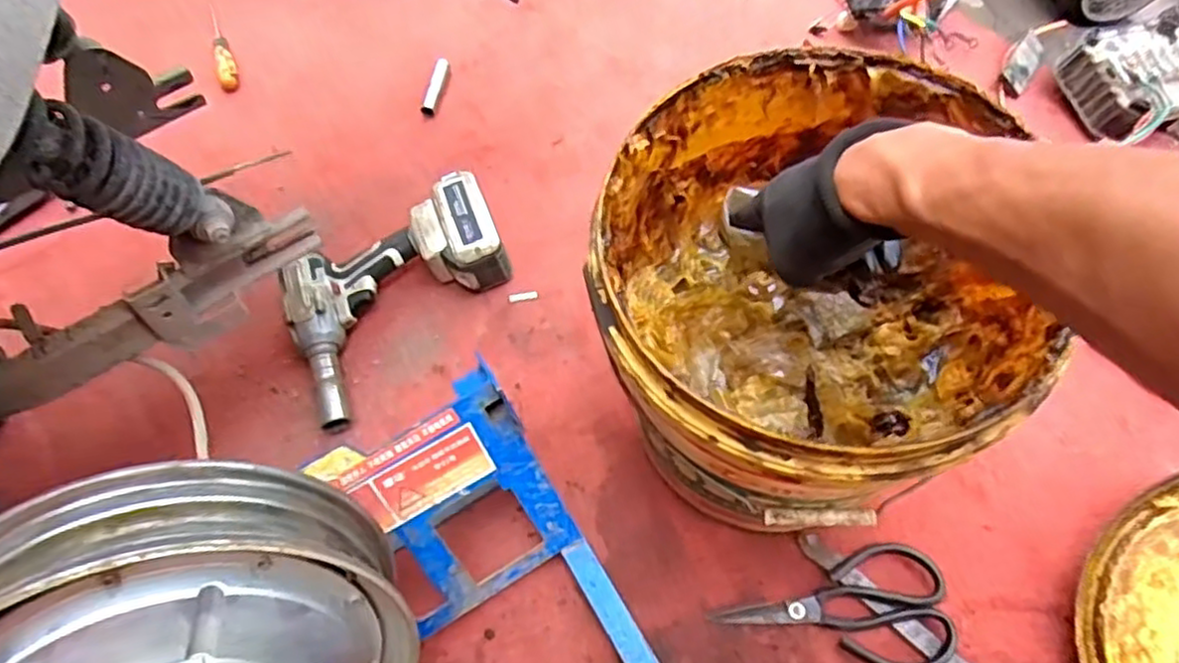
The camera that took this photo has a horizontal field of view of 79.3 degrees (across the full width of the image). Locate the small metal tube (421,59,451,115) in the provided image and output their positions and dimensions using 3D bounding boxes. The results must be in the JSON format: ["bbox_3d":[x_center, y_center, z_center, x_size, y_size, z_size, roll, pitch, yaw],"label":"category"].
[{"bbox_3d":[-0.200,-0.320,0.931,0.021,0.021,0.090,7,62,6],"label":"small metal tube"}]

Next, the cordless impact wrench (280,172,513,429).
[{"bbox_3d":[-0.198,-0.038,0.761,0.243,0.080,0.181,-27,65,-6],"label":"cordless impact wrench"}]

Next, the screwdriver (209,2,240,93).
[{"bbox_3d":[-0.518,-0.412,0.998,0.026,0.022,0.208,-20,63,-8],"label":"screwdriver"}]

